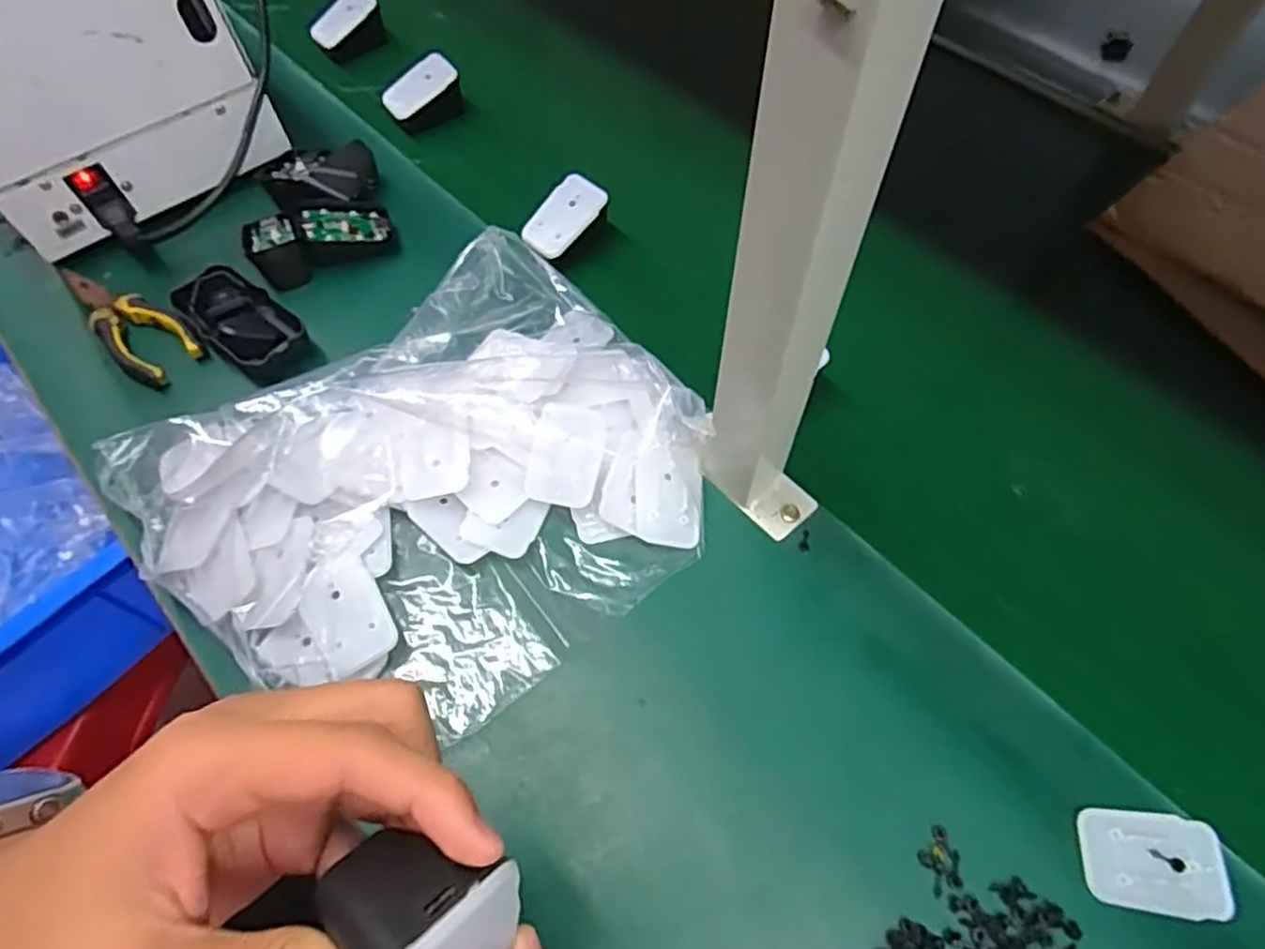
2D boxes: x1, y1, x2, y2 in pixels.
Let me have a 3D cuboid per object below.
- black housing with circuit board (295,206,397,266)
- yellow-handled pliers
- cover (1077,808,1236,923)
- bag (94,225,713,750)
[{"bbox_3d":[-0.228,-0.193,0.573,0.069,0.043,0.030,-22,62,-11],"label":"black housing with circuit board"},{"bbox_3d":[-0.388,-0.115,0.543,0.145,0.019,0.049,32,66,18],"label":"yellow-handled pliers"},{"bbox_3d":[0.261,0.193,0.357,0.069,0.004,0.045,7,60,5],"label":"cover"},{"bbox_3d":[-0.126,0.003,0.450,0.331,0.053,0.275,-32,65,-16],"label":"bag"}]

